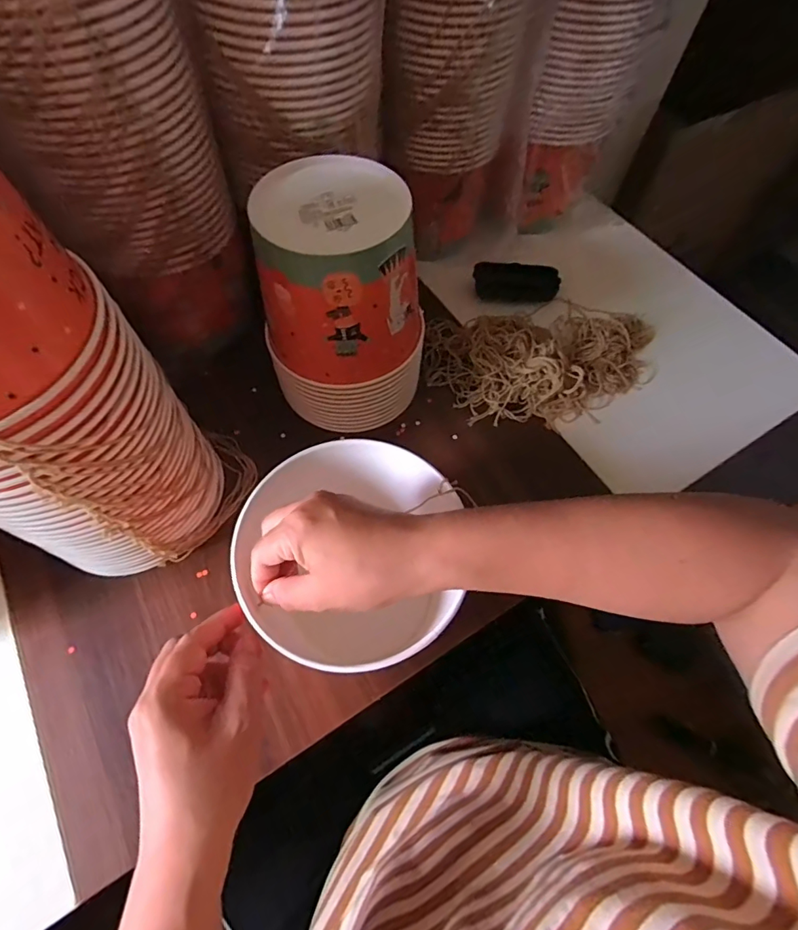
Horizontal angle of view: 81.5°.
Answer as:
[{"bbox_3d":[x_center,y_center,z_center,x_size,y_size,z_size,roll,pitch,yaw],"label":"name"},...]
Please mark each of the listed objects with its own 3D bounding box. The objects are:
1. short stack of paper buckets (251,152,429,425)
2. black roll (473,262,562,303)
[{"bbox_3d":[-0.053,-0.147,0.456,0.150,0.212,0.137,-8,64,-7],"label":"short stack of paper buckets"},{"bbox_3d":[0.152,-0.238,0.605,0.109,0.039,0.043,6,64,0],"label":"black roll"}]

